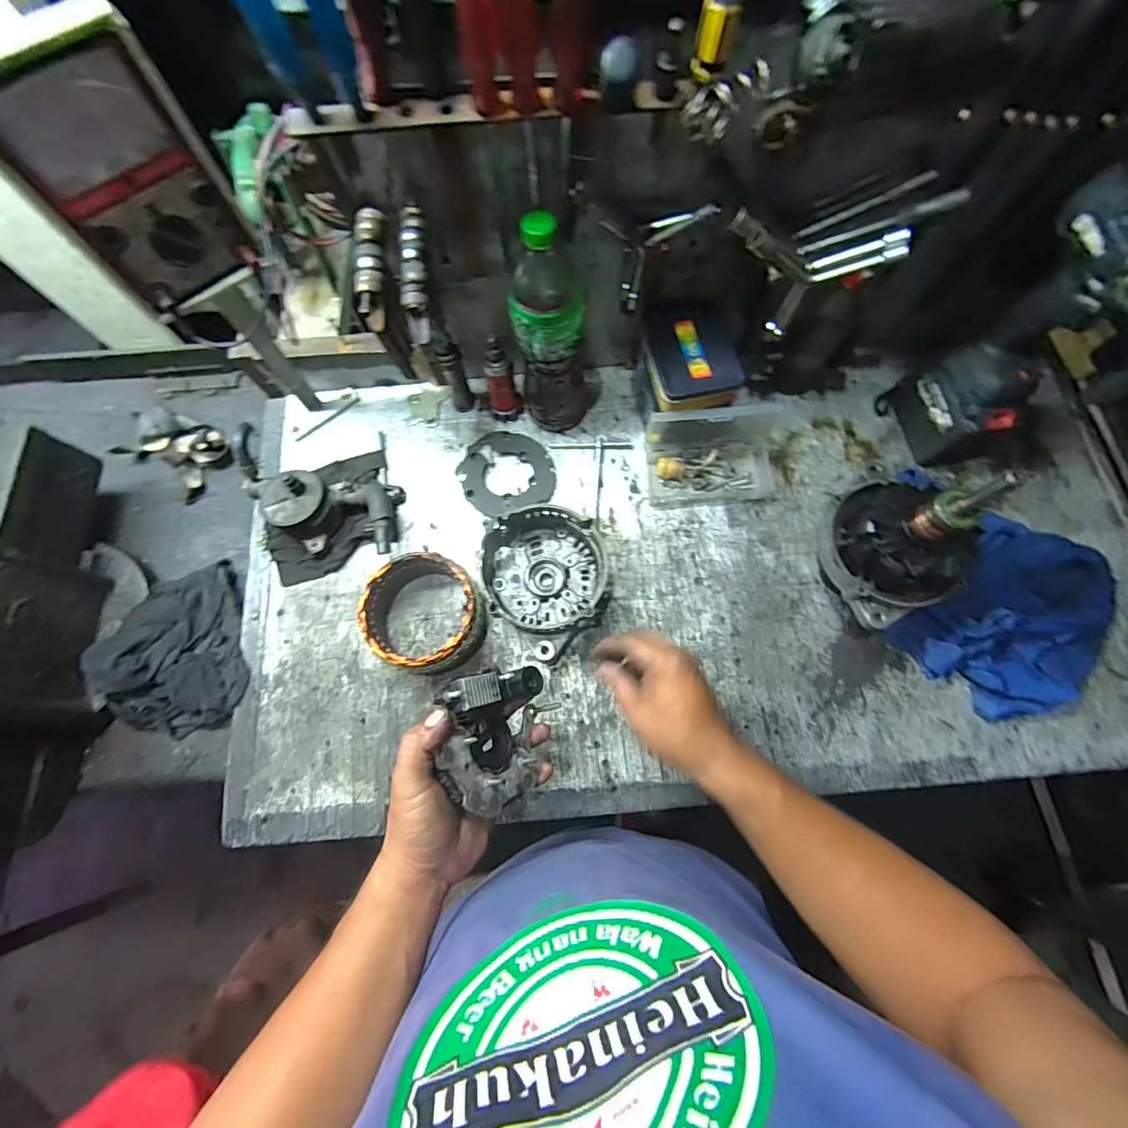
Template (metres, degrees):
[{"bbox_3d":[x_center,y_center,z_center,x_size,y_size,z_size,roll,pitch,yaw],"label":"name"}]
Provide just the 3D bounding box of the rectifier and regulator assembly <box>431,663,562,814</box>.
[{"bbox_3d":[-0.069,0.152,0.431,0.051,0.110,0.119,-18,70,40],"label":"rectifier and regulator assembly"}]

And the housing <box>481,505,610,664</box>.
[{"bbox_3d":[-0.016,0.021,0.579,0.148,0.073,0.167,-18,73,-5],"label":"housing"}]

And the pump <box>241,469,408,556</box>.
[{"bbox_3d":[-0.305,-0.077,0.619,0.192,0.071,0.121,4,72,2],"label":"pump"}]

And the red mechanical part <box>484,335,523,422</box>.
[{"bbox_3d":[-0.079,-0.233,0.629,0.041,0.124,0.031,-9,72,-2],"label":"red mechanical part"}]

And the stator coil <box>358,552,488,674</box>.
[{"bbox_3d":[-0.162,0.060,0.575,0.136,0.068,0.129,0,72,1],"label":"stator coil"}]

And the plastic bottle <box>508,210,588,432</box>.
[{"bbox_3d":[-0.013,-0.265,0.564,0.082,0.271,0.095,1,72,1],"label":"plastic bottle"}]

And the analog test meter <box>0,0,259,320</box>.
[{"bbox_3d":[-0.339,-0.299,0.381,0.122,0.170,0.052,-38,77,-11],"label":"analog test meter"}]

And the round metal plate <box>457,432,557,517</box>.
[{"bbox_3d":[-0.076,-0.124,0.657,0.119,0.011,0.118,0,72,1],"label":"round metal plate"}]

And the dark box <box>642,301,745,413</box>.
[{"bbox_3d":[0.148,-0.242,0.581,0.097,0.042,0.120,-12,73,-4],"label":"dark box"}]

